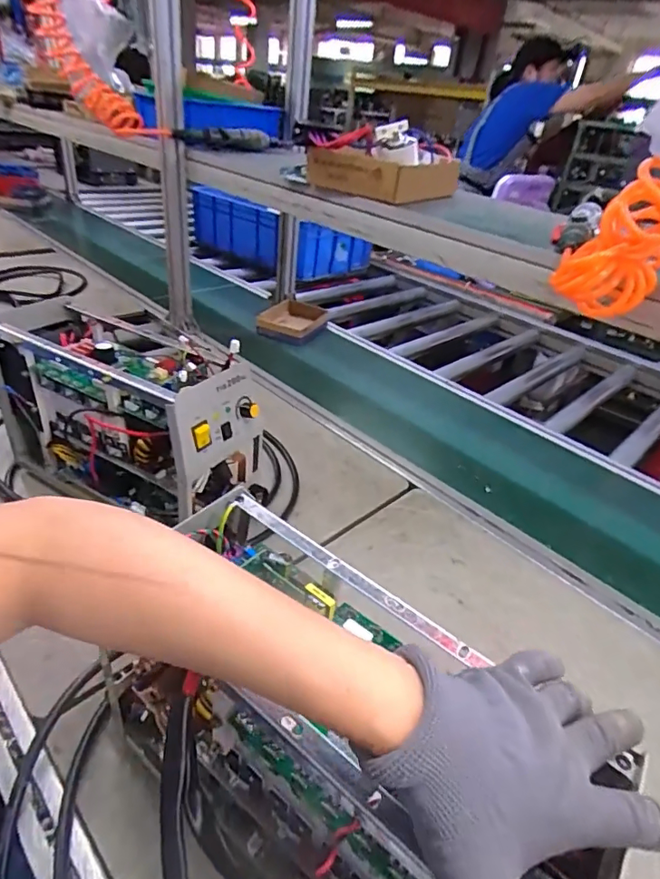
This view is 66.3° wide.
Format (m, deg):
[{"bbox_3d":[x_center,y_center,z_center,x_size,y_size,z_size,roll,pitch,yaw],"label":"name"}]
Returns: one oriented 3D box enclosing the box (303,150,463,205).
[{"bbox_3d":[0.094,-0.450,0.858,0.186,0.055,0.212,32,41,32],"label":"box"}]

